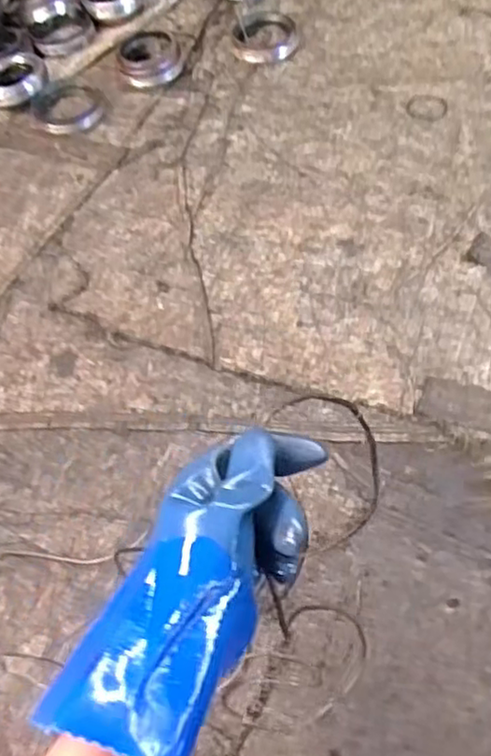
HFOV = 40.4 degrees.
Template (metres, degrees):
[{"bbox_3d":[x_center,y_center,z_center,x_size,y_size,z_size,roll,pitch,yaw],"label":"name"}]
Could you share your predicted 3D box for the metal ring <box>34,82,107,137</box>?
[{"bbox_3d":[-0.388,-0.592,1.470,0.152,0.024,0.149,-2,57,4],"label":"metal ring"}]

